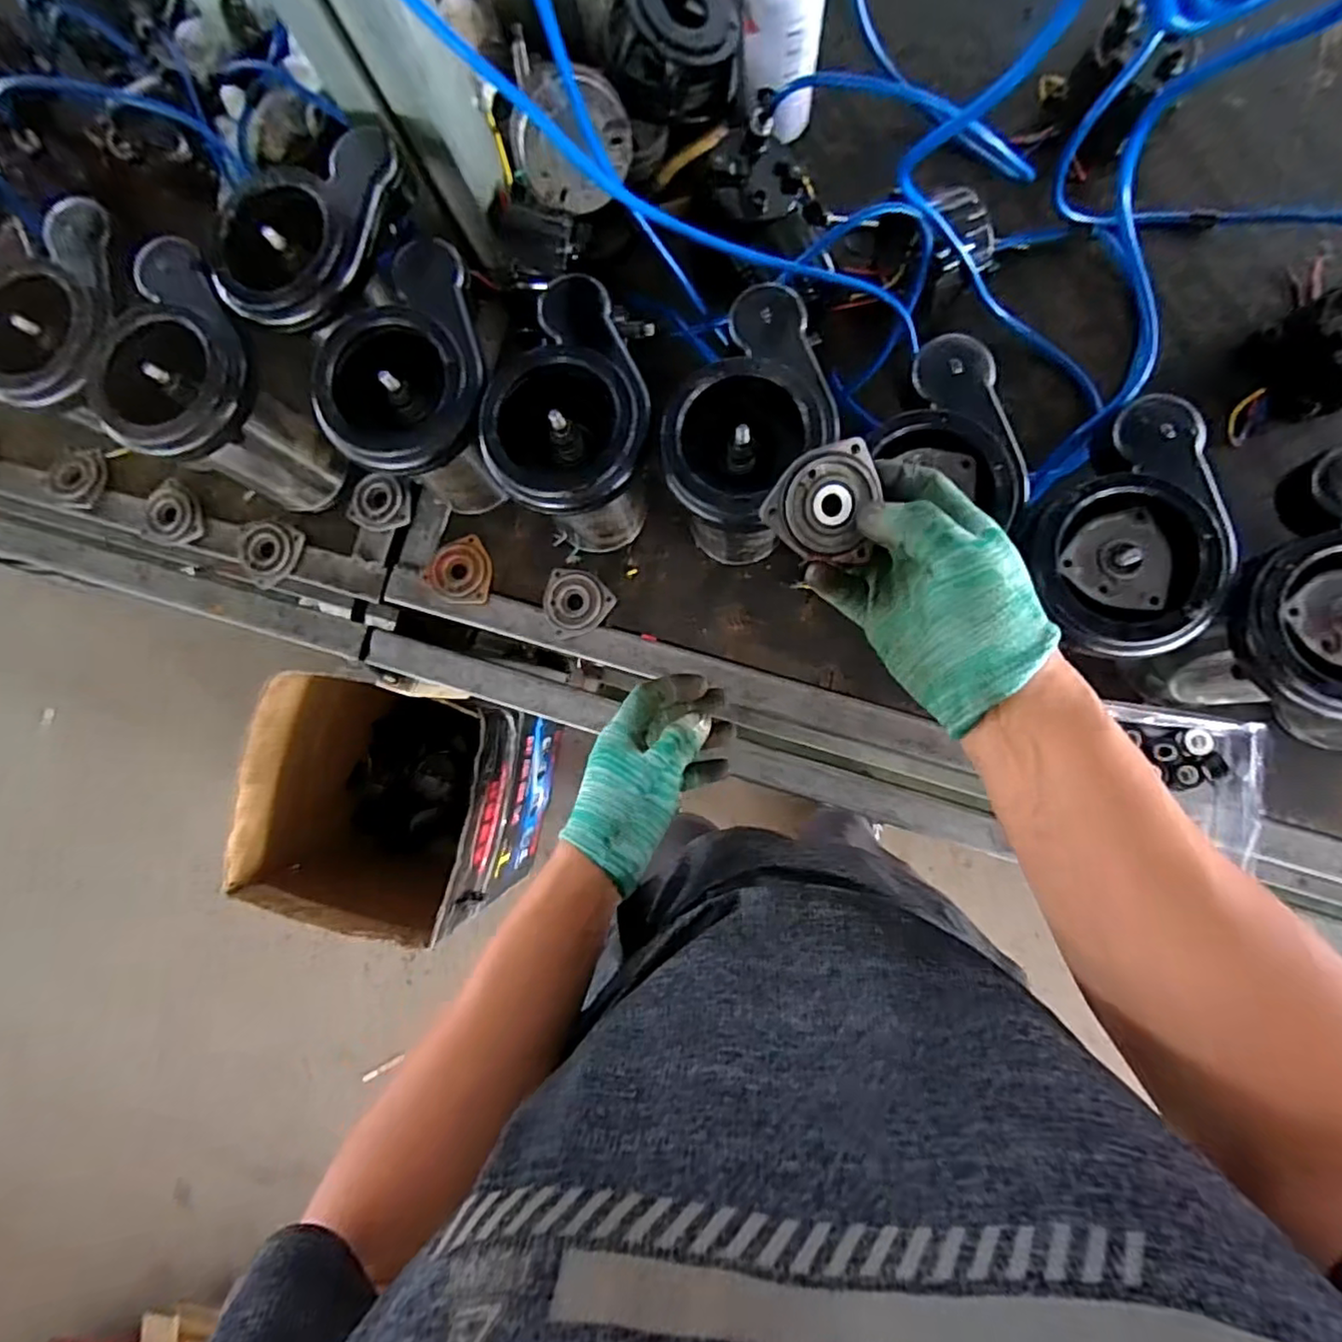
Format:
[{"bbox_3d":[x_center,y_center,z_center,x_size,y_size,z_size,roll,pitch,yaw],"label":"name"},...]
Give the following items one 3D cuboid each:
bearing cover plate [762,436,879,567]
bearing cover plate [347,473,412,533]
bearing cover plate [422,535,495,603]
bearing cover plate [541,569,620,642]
[{"bbox_3d":[0.088,-0.091,0.364,0.063,0.007,0.064,-24,101,2],"label":"bearing cover plate"},{"bbox_3d":[-0.294,-0.168,0.651,0.059,0.020,0.053,4,87,6],"label":"bearing cover plate"},{"bbox_3d":[-0.211,-0.101,0.642,0.064,0.010,0.067,0,87,6],"label":"bearing cover plate"},{"bbox_3d":[-0.094,-0.070,0.627,0.066,0.010,0.068,0,87,6],"label":"bearing cover plate"}]

